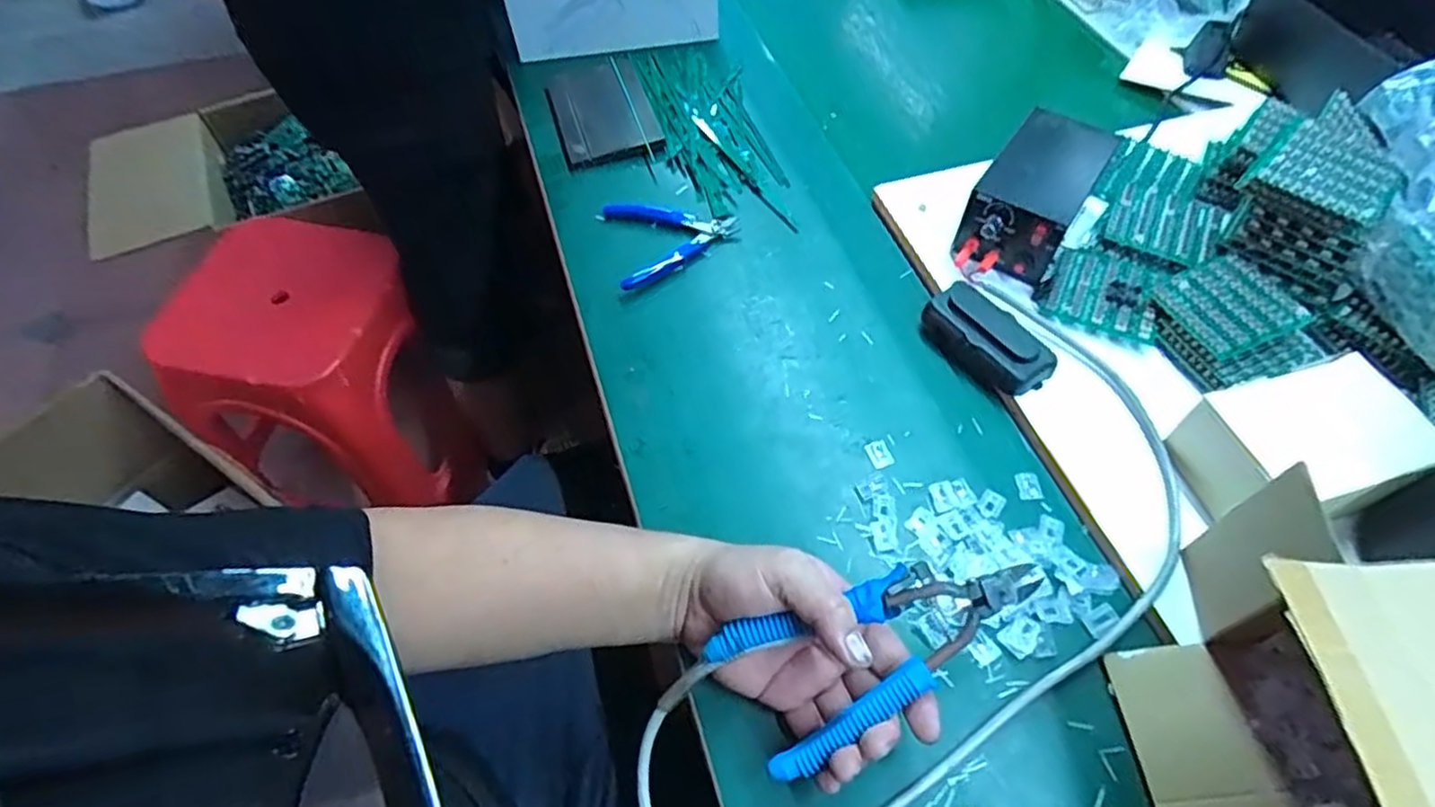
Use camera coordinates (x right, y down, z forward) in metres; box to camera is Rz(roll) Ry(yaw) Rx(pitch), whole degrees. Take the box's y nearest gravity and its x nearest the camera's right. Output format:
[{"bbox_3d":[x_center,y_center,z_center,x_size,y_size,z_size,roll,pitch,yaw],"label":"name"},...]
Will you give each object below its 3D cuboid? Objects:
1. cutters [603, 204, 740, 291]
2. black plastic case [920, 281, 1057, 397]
[{"bbox_3d":[-0.040,-0.157,0.663,0.117,0.011,0.109,-12,56,-6],"label":"cutters"},{"bbox_3d":[0.217,-0.050,0.570,0.052,0.033,0.104,-32,60,-19],"label":"black plastic case"}]

